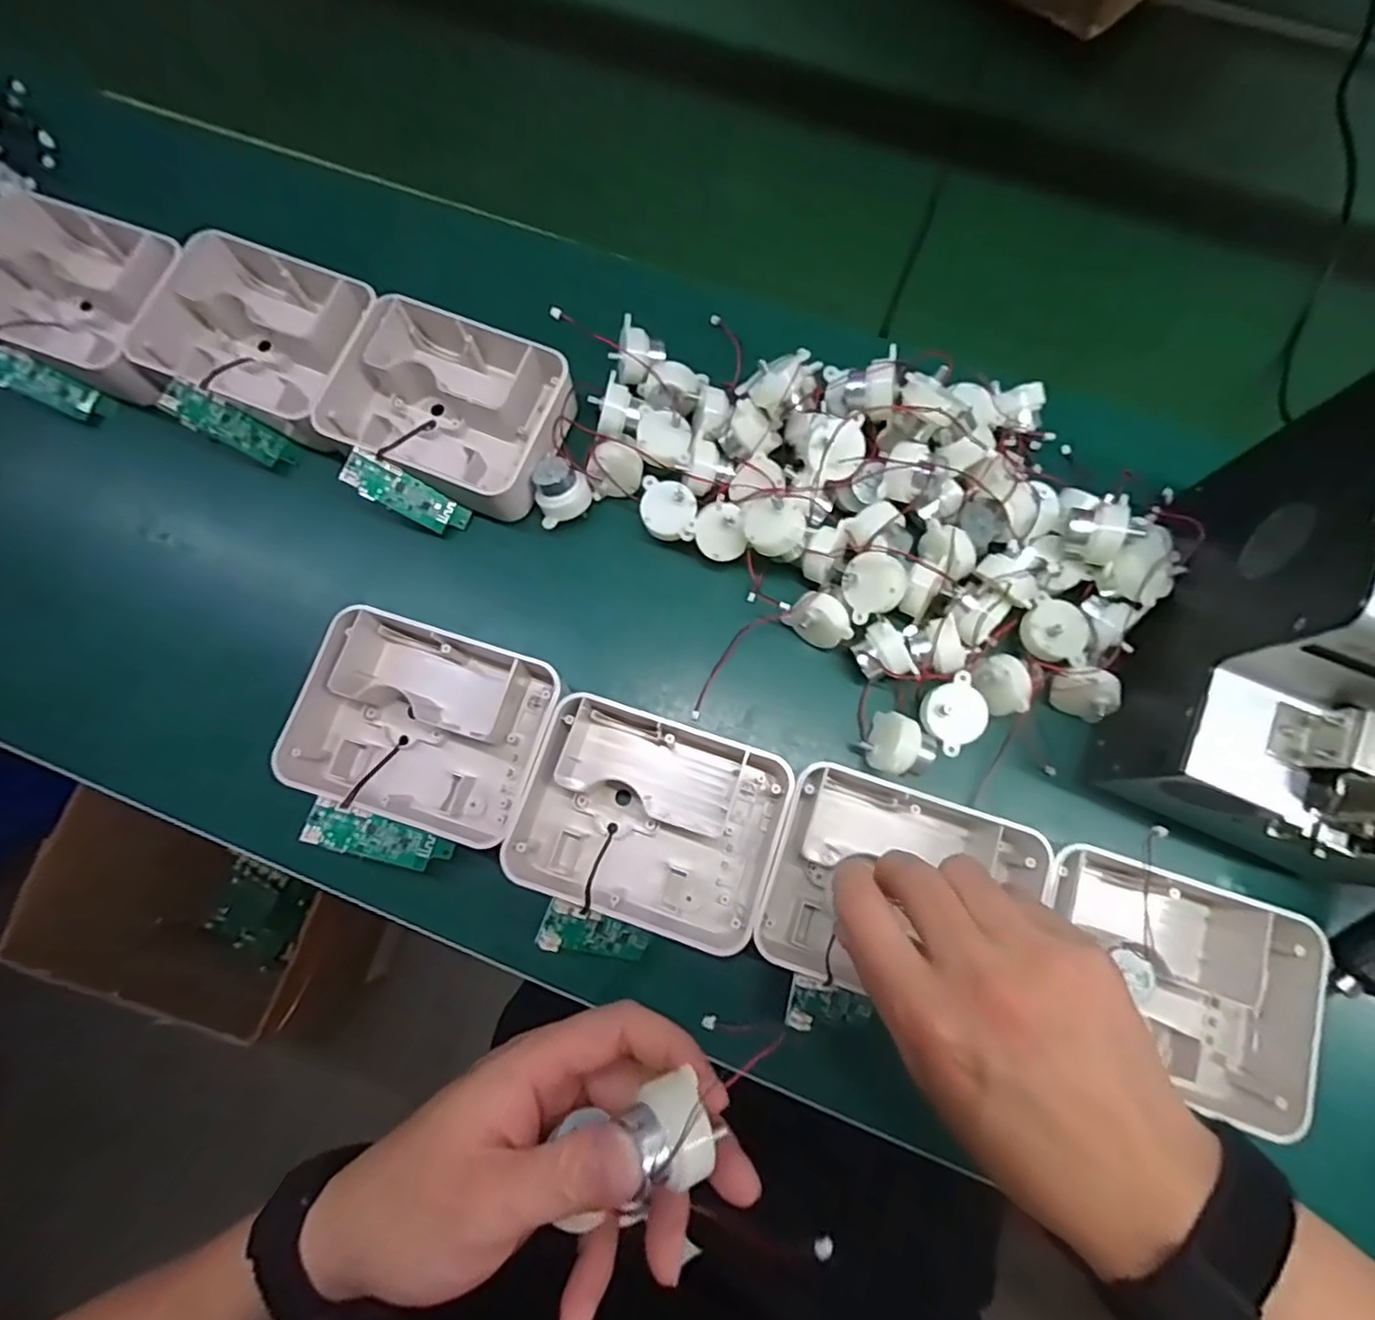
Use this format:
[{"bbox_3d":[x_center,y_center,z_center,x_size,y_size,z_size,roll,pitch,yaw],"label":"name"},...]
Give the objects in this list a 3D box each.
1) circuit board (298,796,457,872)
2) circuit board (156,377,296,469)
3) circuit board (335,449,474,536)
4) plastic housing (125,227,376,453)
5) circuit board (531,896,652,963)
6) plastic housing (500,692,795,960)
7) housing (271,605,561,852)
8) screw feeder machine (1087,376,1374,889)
[{"bbox_3d":[-0.155,0.091,0.324,0.069,0.007,0.022,23,75,-18],"label":"circuit board"},{"bbox_3d":[-0.274,-0.140,0.384,0.065,0.013,0.023,30,72,-38],"label":"circuit board"},{"bbox_3d":[-0.164,-0.096,0.377,0.070,0.004,0.022,27,91,-33],"label":"circuit board"},{"bbox_3d":[-0.256,-0.200,0.400,0.127,0.044,0.108,22,77,6],"label":"plastic housing"},{"bbox_3d":[-0.044,0.136,0.317,0.062,0.008,0.021,30,74,-31],"label":"circuit board"},{"bbox_3d":[-0.019,0.081,0.335,0.129,0.037,0.104,19,76,5],"label":"plastic housing"},{"bbox_3d":[-0.141,0.034,0.348,0.125,0.045,0.105,20,76,5],"label":"housing"},{"bbox_3d":[0.303,-0.002,0.285,0.128,0.139,0.172,26,77,7],"label":"screw feeder machine"}]

